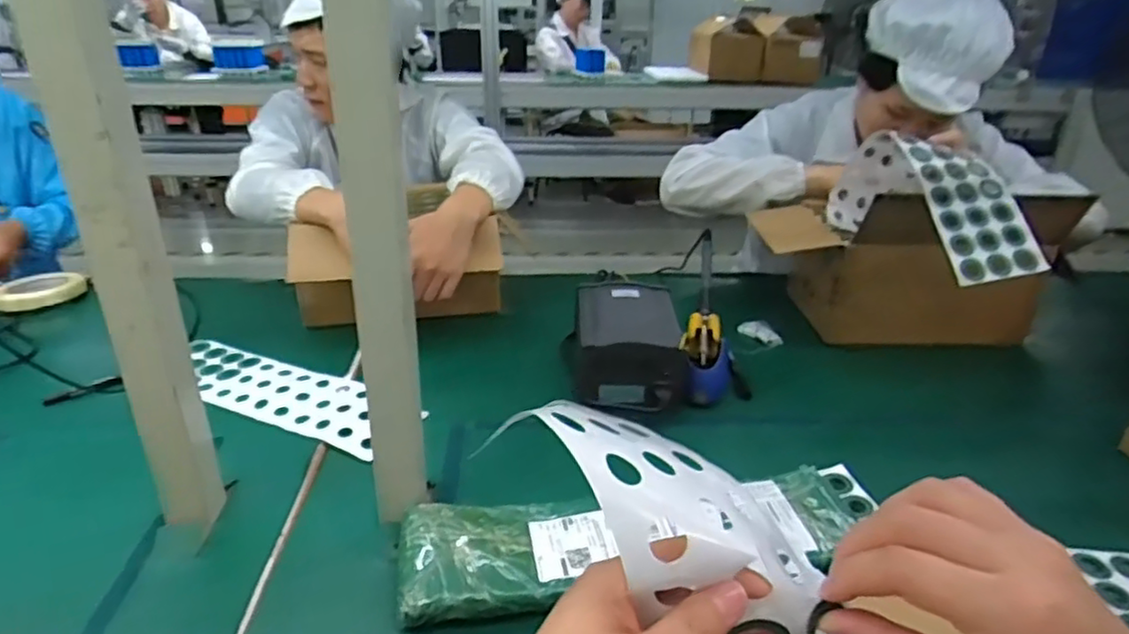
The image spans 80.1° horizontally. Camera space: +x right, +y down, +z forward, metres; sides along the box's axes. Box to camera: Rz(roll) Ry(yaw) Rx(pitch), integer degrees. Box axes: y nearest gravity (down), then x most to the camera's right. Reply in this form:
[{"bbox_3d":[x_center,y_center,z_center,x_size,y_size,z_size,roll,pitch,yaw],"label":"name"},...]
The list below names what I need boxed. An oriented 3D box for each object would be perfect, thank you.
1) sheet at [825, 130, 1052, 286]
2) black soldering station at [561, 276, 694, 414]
[{"bbox_3d":[0.485,-0.155,0.898,0.132,0.133,0.266,-8,27,-18],"label":"sheet"},{"bbox_3d":[0.078,0.037,0.873,0.142,0.090,0.208,-2,26,-7],"label":"black soldering station"}]

